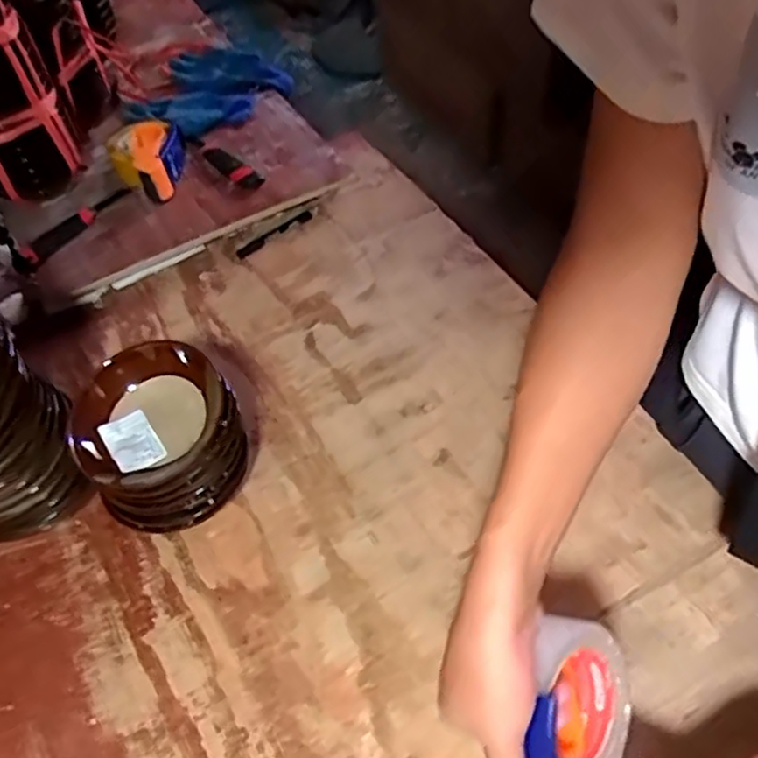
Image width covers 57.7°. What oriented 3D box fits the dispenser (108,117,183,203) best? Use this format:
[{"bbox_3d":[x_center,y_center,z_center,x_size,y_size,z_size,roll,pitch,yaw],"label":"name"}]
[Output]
[{"bbox_3d":[-0.362,-0.347,1.086,0.114,0.051,0.172,-16,53,-8],"label":"dispenser"}]

